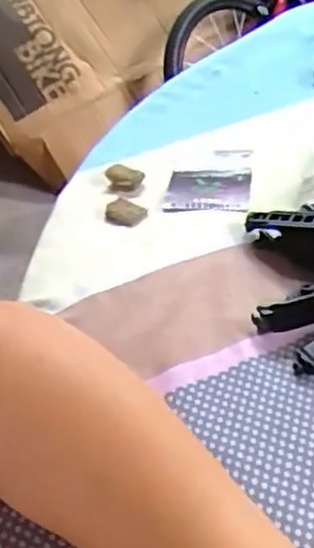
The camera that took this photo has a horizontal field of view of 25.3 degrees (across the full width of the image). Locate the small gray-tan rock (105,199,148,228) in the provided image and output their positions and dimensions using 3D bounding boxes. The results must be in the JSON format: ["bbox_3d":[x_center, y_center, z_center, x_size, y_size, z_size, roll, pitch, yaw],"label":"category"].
[{"bbox_3d":[-0.023,-0.044,0.501,0.029,0.006,0.025,18,45,22],"label":"small gray-tan rock"}]

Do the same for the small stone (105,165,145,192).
[{"bbox_3d":[-0.024,-0.074,0.532,0.028,0.014,0.023,-2,41,0],"label":"small stone"}]

